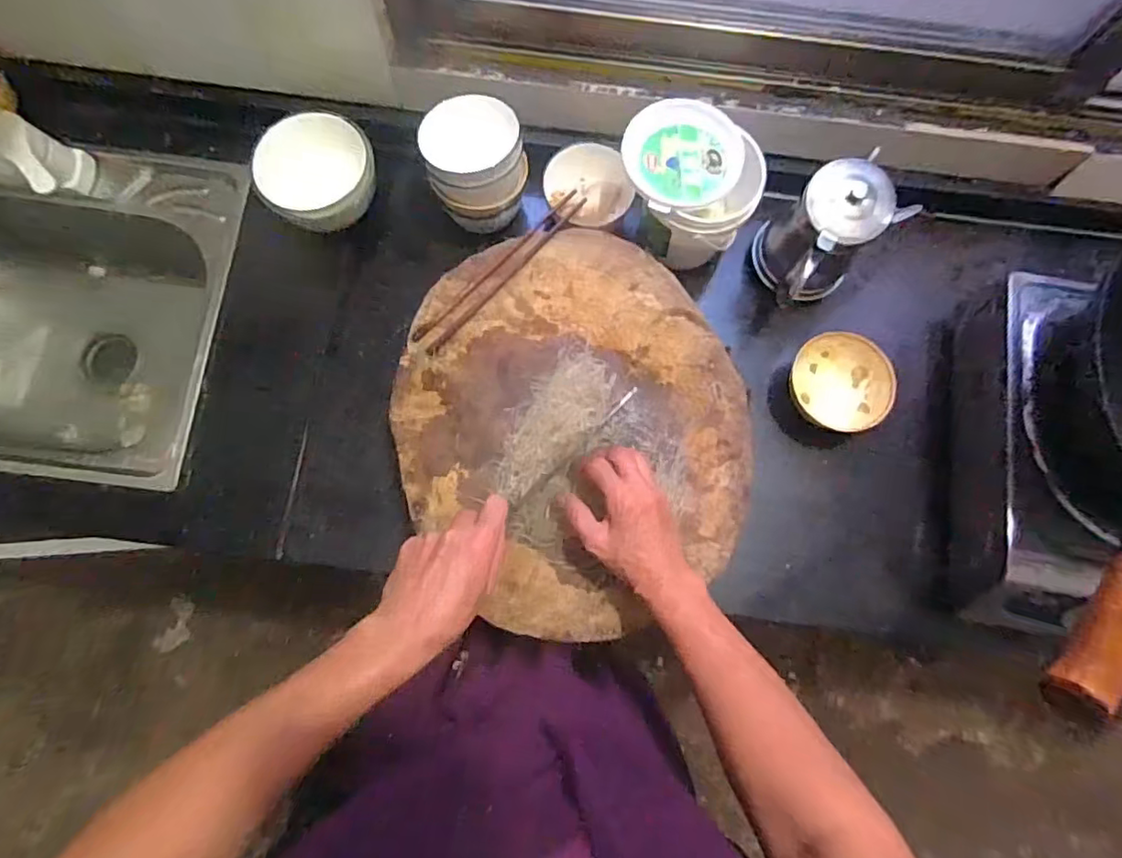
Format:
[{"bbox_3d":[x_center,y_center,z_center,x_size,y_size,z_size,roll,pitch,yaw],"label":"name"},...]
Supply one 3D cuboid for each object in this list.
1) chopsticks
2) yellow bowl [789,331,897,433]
[{"bbox_3d":[-0.064,-0.174,0.633,0.032,0.011,0.238,42,80,9],"label":"chopsticks"},{"bbox_3d":[0.314,-0.053,0.664,0.100,0.043,0.115,-16,77,-3],"label":"yellow bowl"}]

